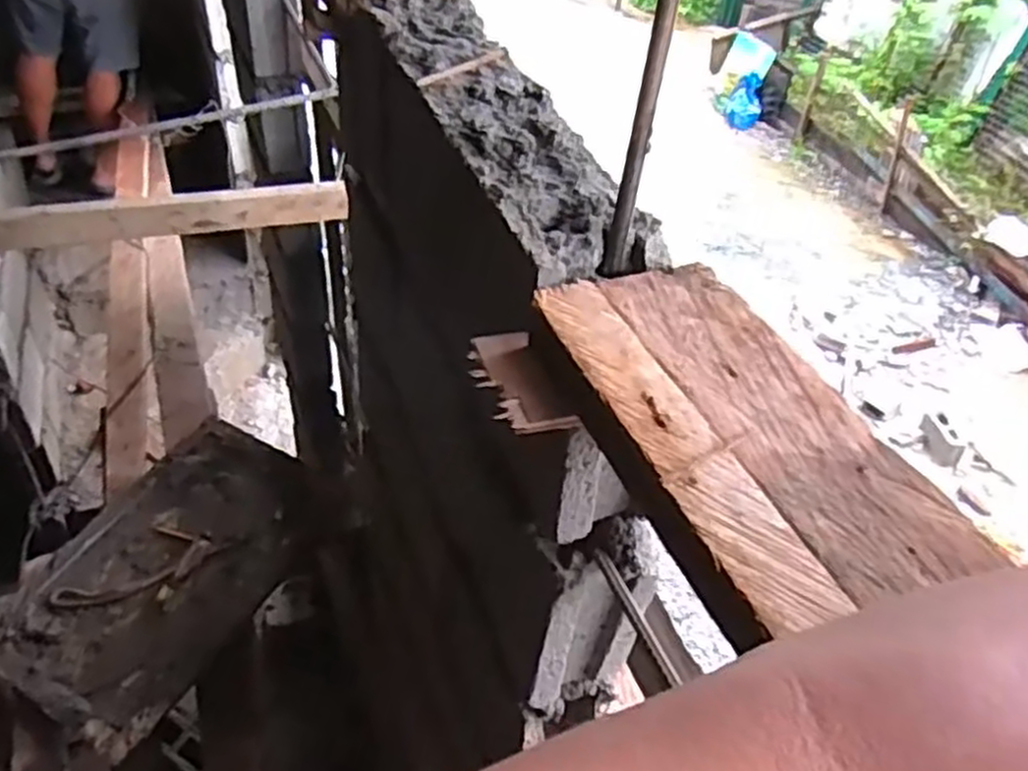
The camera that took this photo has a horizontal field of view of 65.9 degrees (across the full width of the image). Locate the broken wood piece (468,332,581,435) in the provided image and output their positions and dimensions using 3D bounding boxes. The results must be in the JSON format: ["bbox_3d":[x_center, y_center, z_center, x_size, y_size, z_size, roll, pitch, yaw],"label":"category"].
[{"bbox_3d":[0.002,-0.001,0.448,0.037,0.010,0.078,-12,46,-20],"label":"broken wood piece"}]

